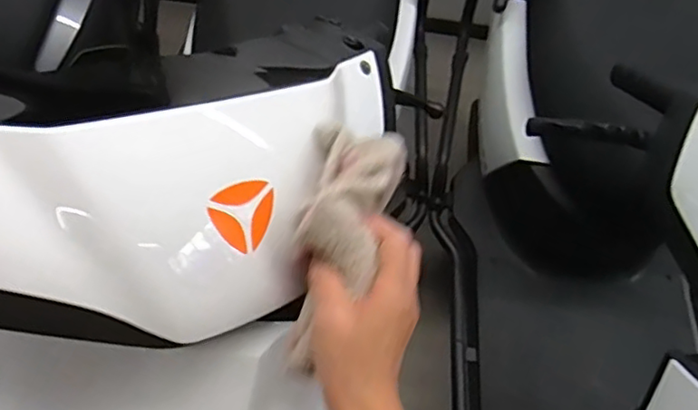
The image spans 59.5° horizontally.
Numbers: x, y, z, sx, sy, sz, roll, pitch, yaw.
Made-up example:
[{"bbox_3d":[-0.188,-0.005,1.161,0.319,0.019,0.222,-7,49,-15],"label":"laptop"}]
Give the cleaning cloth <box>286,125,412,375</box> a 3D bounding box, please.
[{"bbox_3d":[-0.013,0.030,0.416,0.063,0.056,0.172,18,91,8],"label":"cleaning cloth"}]

